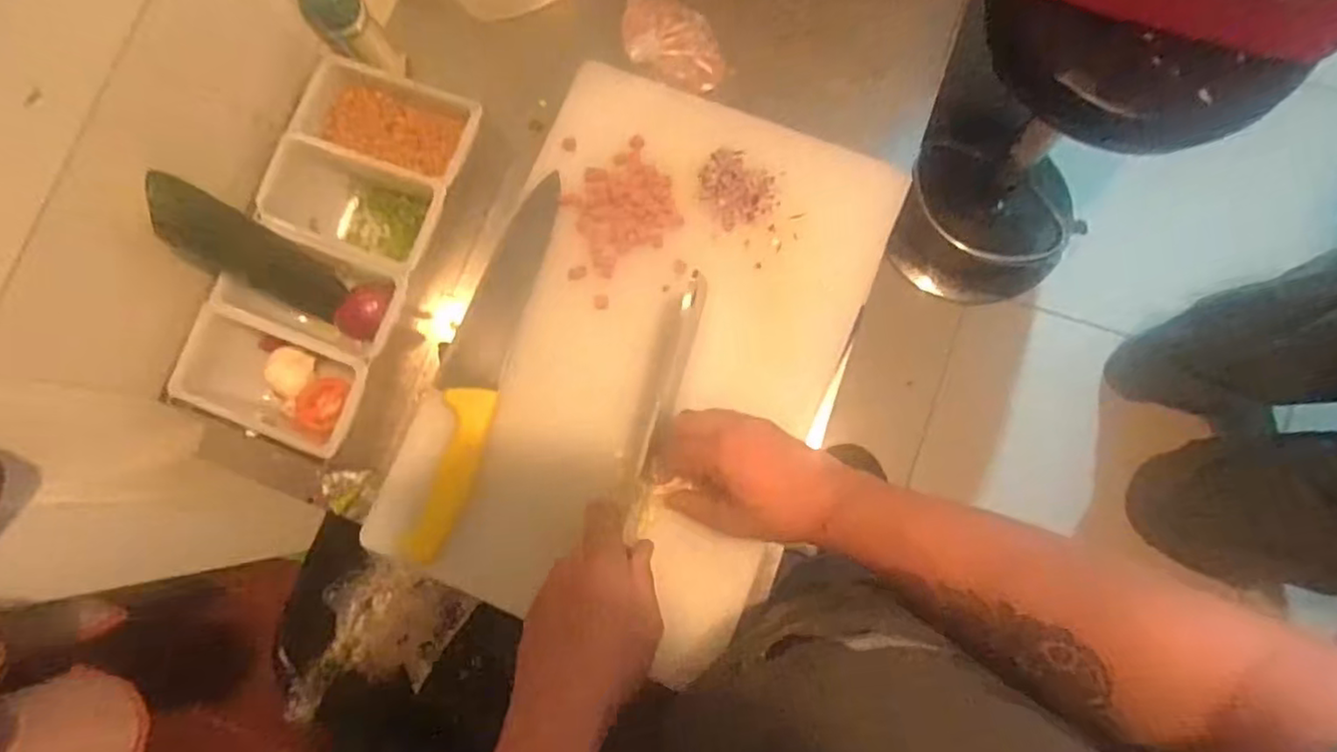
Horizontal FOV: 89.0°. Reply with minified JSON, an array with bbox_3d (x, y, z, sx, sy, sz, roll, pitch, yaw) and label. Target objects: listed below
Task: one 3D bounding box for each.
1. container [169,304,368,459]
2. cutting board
[{"bbox_3d":[-0.289,0.011,0.517,0.133,0.063,0.081,19,84,7],"label":"container"},{"bbox_3d":[-0.019,-0.015,0.542,0.297,0.019,0.429,20,84,7],"label":"cutting board"}]

